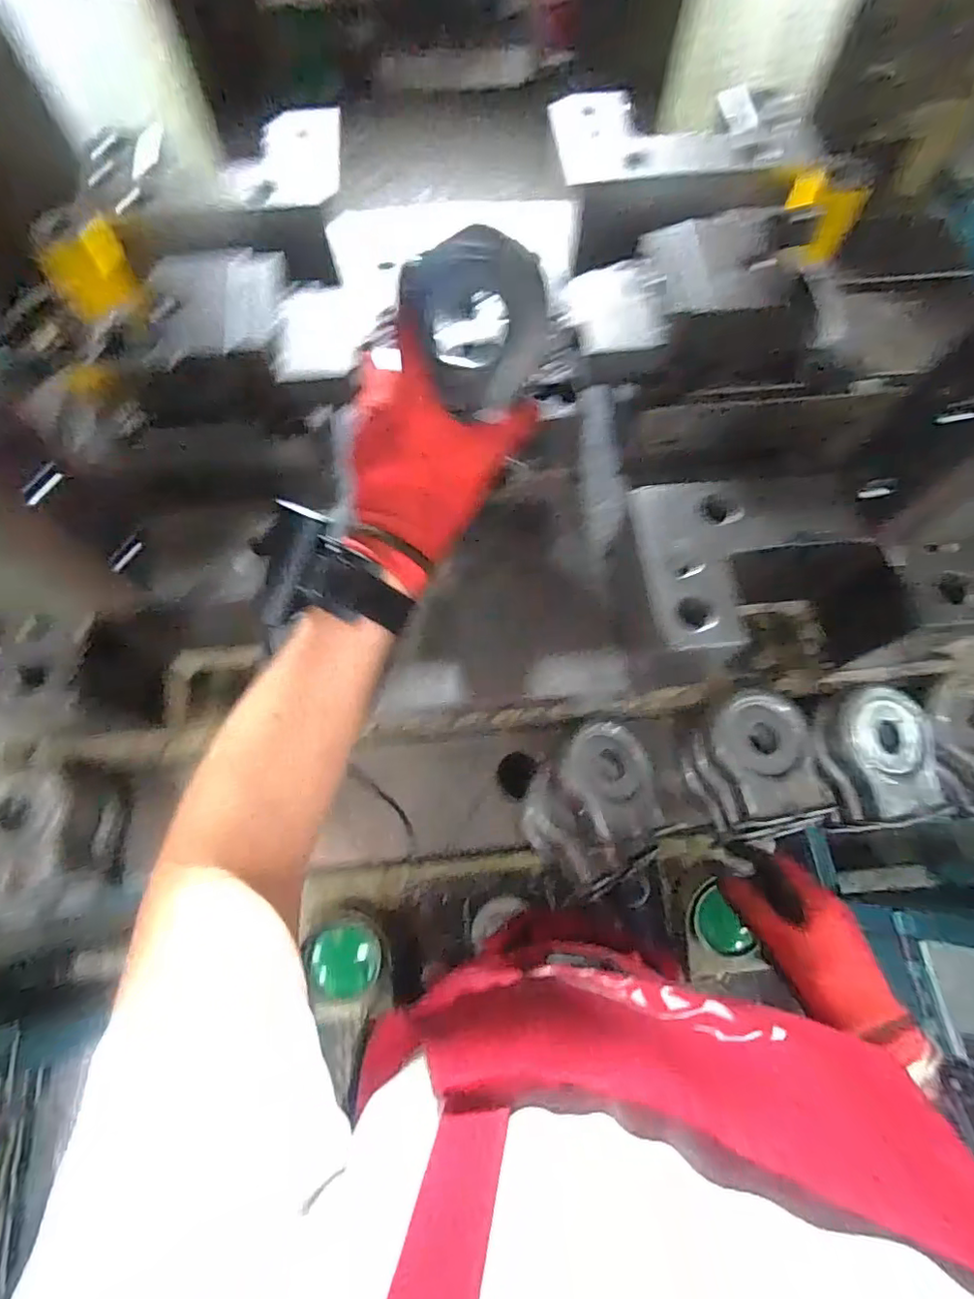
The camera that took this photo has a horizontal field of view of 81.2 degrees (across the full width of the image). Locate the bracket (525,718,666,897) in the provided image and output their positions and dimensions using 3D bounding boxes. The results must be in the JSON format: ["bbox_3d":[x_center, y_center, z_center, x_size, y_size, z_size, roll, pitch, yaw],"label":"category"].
[{"bbox_3d":[0.107,0.155,0.565,0.138,0.065,0.112,-39,74,-13],"label":"bracket"}]

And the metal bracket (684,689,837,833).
[{"bbox_3d":[0.262,0.105,0.556,0.112,0.068,0.119,0,69,0],"label":"metal bracket"}]

